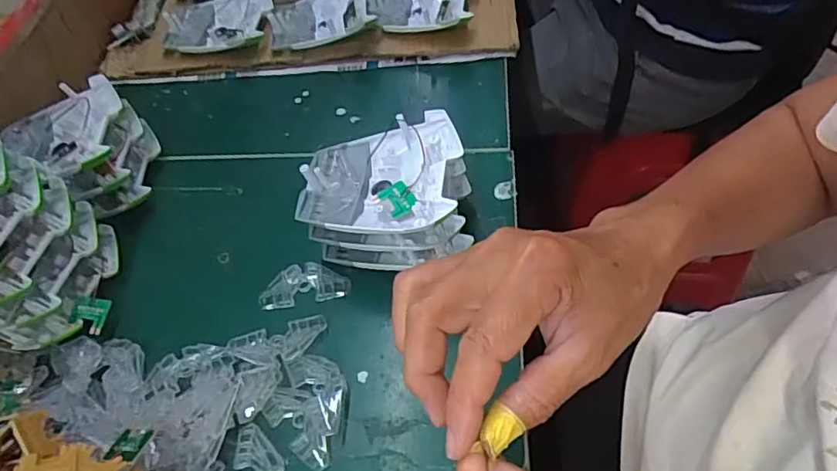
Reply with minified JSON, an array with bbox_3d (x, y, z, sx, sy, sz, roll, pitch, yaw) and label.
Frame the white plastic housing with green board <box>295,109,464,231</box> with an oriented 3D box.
[{"bbox_3d":[-0.028,-0.042,0.387,0.106,0.026,0.093,3,55,8],"label":"white plastic housing with green board"}]

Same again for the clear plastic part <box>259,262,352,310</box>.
[{"bbox_3d":[-0.084,0.036,0.415,0.065,0.009,0.030,-9,54,-1],"label":"clear plastic part"}]

